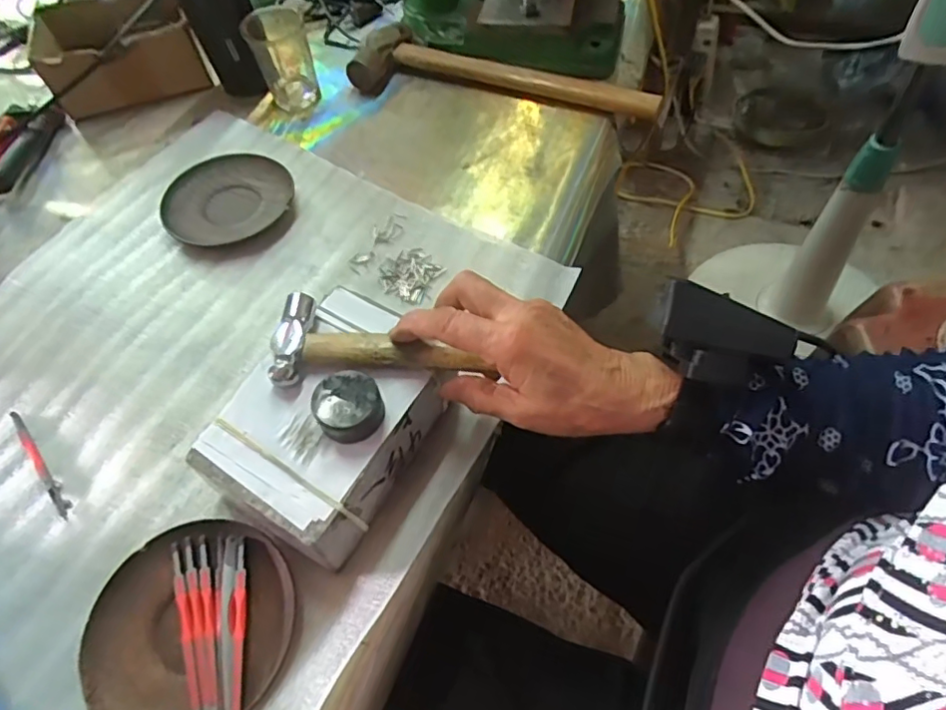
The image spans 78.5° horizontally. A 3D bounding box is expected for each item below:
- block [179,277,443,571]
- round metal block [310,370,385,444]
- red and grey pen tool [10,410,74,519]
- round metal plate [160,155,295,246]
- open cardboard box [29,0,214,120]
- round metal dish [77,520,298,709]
[{"bbox_3d":[-0.083,0.042,0.367,0.107,0.060,0.146,26,62,19],"label":"block"},{"bbox_3d":[-0.070,0.030,0.329,0.037,0.020,0.038,-2,57,3],"label":"round metal block"},{"bbox_3d":[-0.294,0.073,0.392,0.008,0.006,0.104,-40,63,-20],"label":"red and grey pen tool"},{"bbox_3d":[-0.221,-0.139,0.523,0.111,0.017,0.111,-2,57,3],"label":"round metal plate"},{"bbox_3d":[-0.382,-0.331,0.630,0.149,0.070,0.125,-25,58,-12],"label":"open cardboard box"},{"bbox_3d":[-0.159,0.153,0.326,0.114,0.012,0.111,-2,57,3],"label":"round metal dish"}]

